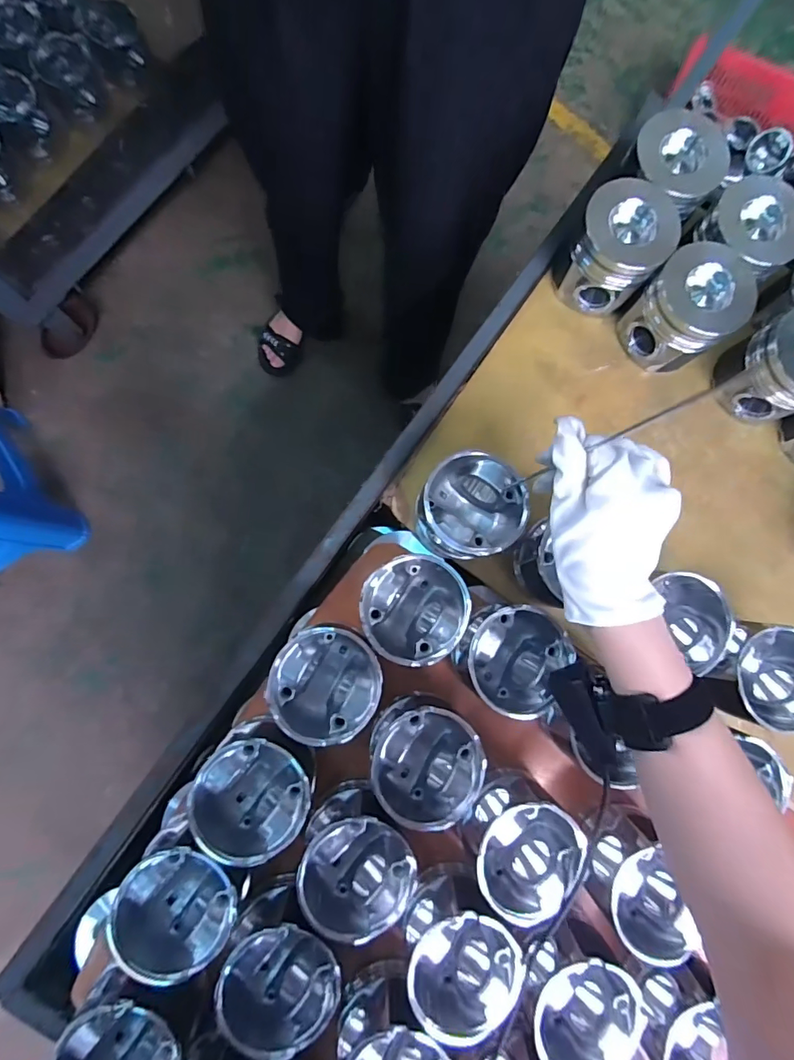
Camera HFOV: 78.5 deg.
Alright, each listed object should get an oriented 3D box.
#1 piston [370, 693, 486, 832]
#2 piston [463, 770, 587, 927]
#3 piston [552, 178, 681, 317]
[{"bbox_3d":[0.019,0.207,0.442,0.093,0.087,0.098,1,84,-7],"label":"piston"},{"bbox_3d":[0.107,0.277,0.433,0.088,0.064,0.094,1,84,-7],"label":"piston"},{"bbox_3d":[0.221,-0.285,0.498,0.093,0.090,0.082,40,81,-1],"label":"piston"}]

